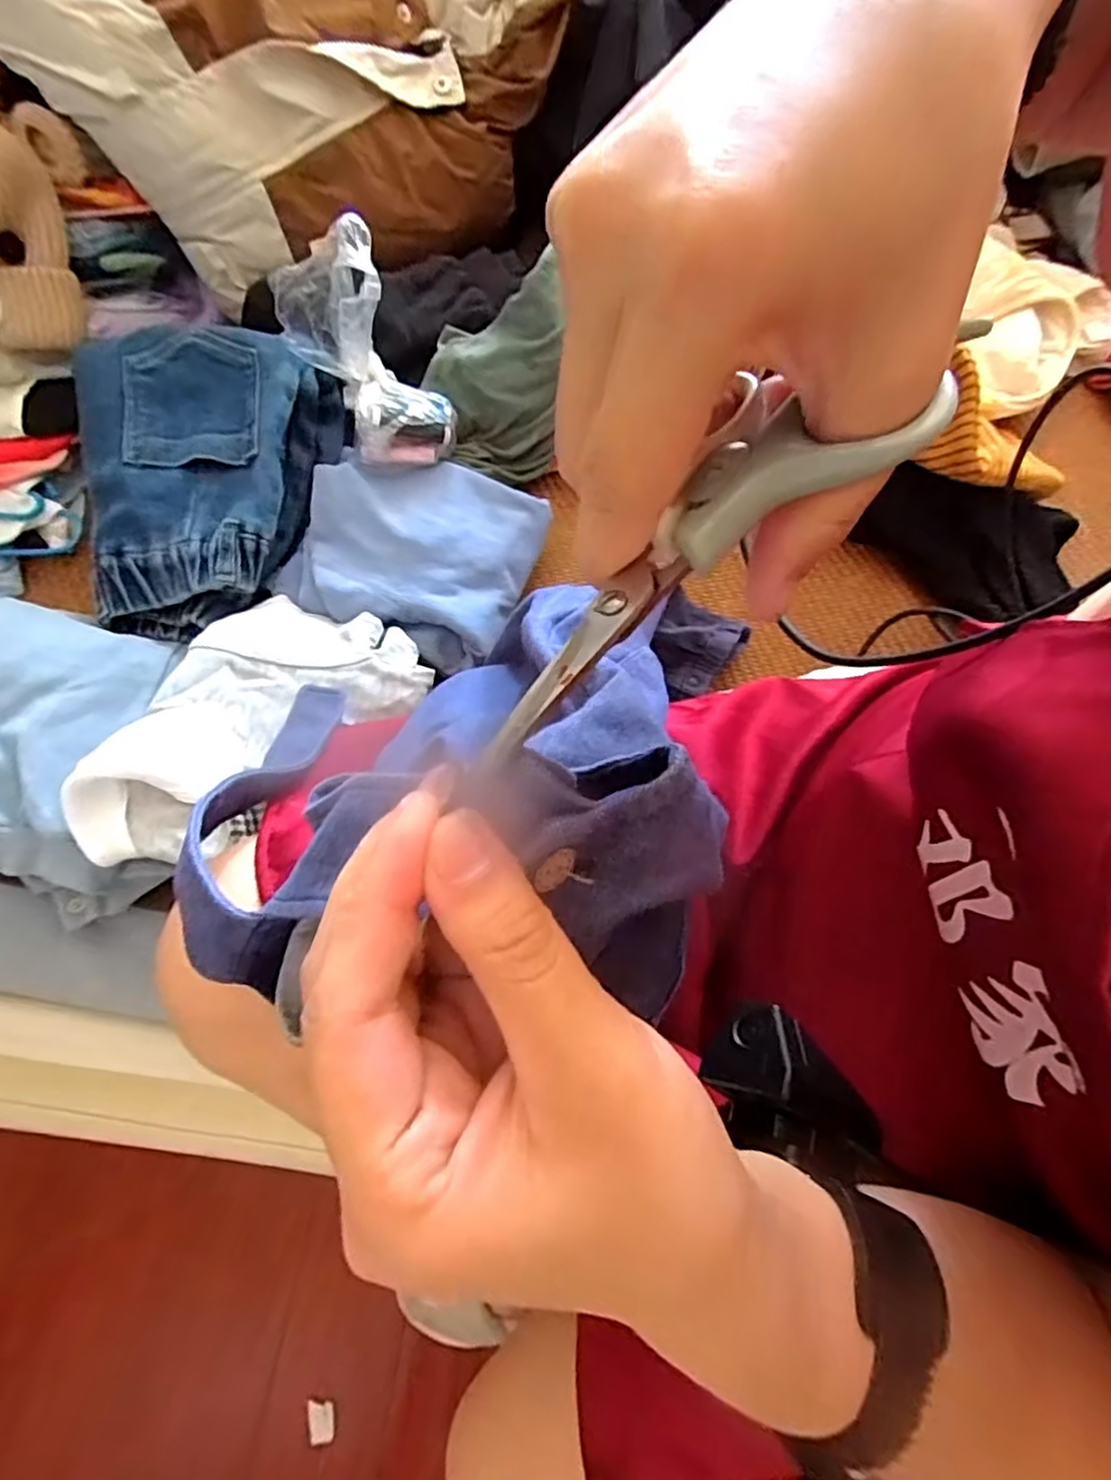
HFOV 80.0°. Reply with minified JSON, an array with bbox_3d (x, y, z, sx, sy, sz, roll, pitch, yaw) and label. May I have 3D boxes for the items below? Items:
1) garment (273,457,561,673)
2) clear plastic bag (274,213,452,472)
[{"bbox_3d":[-0.107,-0.144,0.500,0.170,0.043,0.140,22,71,5],"label":"garment"},{"bbox_3d":[-0.133,-0.266,0.471,0.067,0.144,0.071,-41,34,-14],"label":"clear plastic bag"}]

